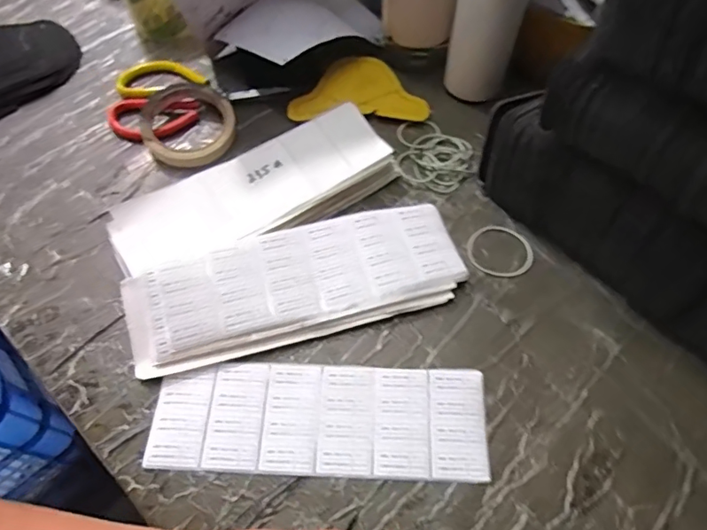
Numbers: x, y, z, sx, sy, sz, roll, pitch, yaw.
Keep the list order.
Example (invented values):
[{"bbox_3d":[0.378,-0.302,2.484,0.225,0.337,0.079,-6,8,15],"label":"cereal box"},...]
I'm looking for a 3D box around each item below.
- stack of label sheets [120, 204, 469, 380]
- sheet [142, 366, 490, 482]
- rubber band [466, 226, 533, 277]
[{"bbox_3d":[-0.047,0.017,0.446,0.281,0.027,0.101,-17,61,-10],"label":"stack of label sheets"},{"bbox_3d":[-0.027,0.118,0.401,0.252,0.004,0.079,2,60,2],"label":"sheet"},{"bbox_3d":[0.134,-0.014,0.473,0.058,0.004,0.051,16,61,8],"label":"rubber band"}]

